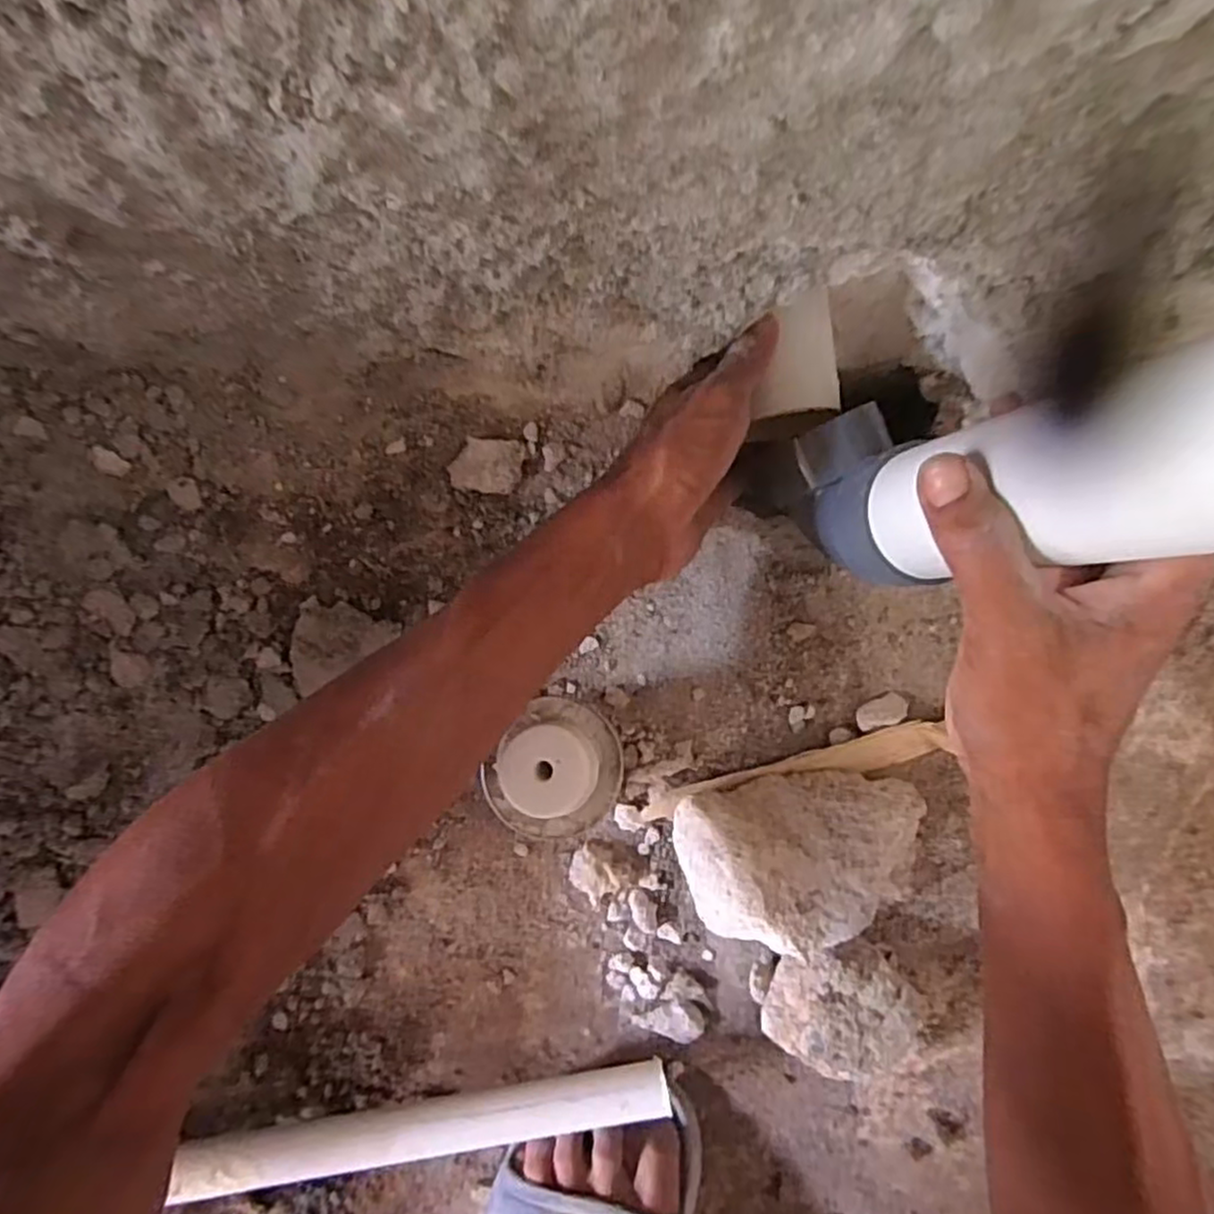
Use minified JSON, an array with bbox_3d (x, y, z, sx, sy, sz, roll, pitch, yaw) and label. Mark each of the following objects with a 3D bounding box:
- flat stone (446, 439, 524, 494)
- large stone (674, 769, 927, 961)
[{"bbox_3d":[-0.065,-0.075,0.377,0.038,0.006,0.028,6,92,4],"label":"flat stone"},{"bbox_3d":[0.108,0.135,0.383,0.134,0.058,0.078,-5,91,4],"label":"large stone"}]

